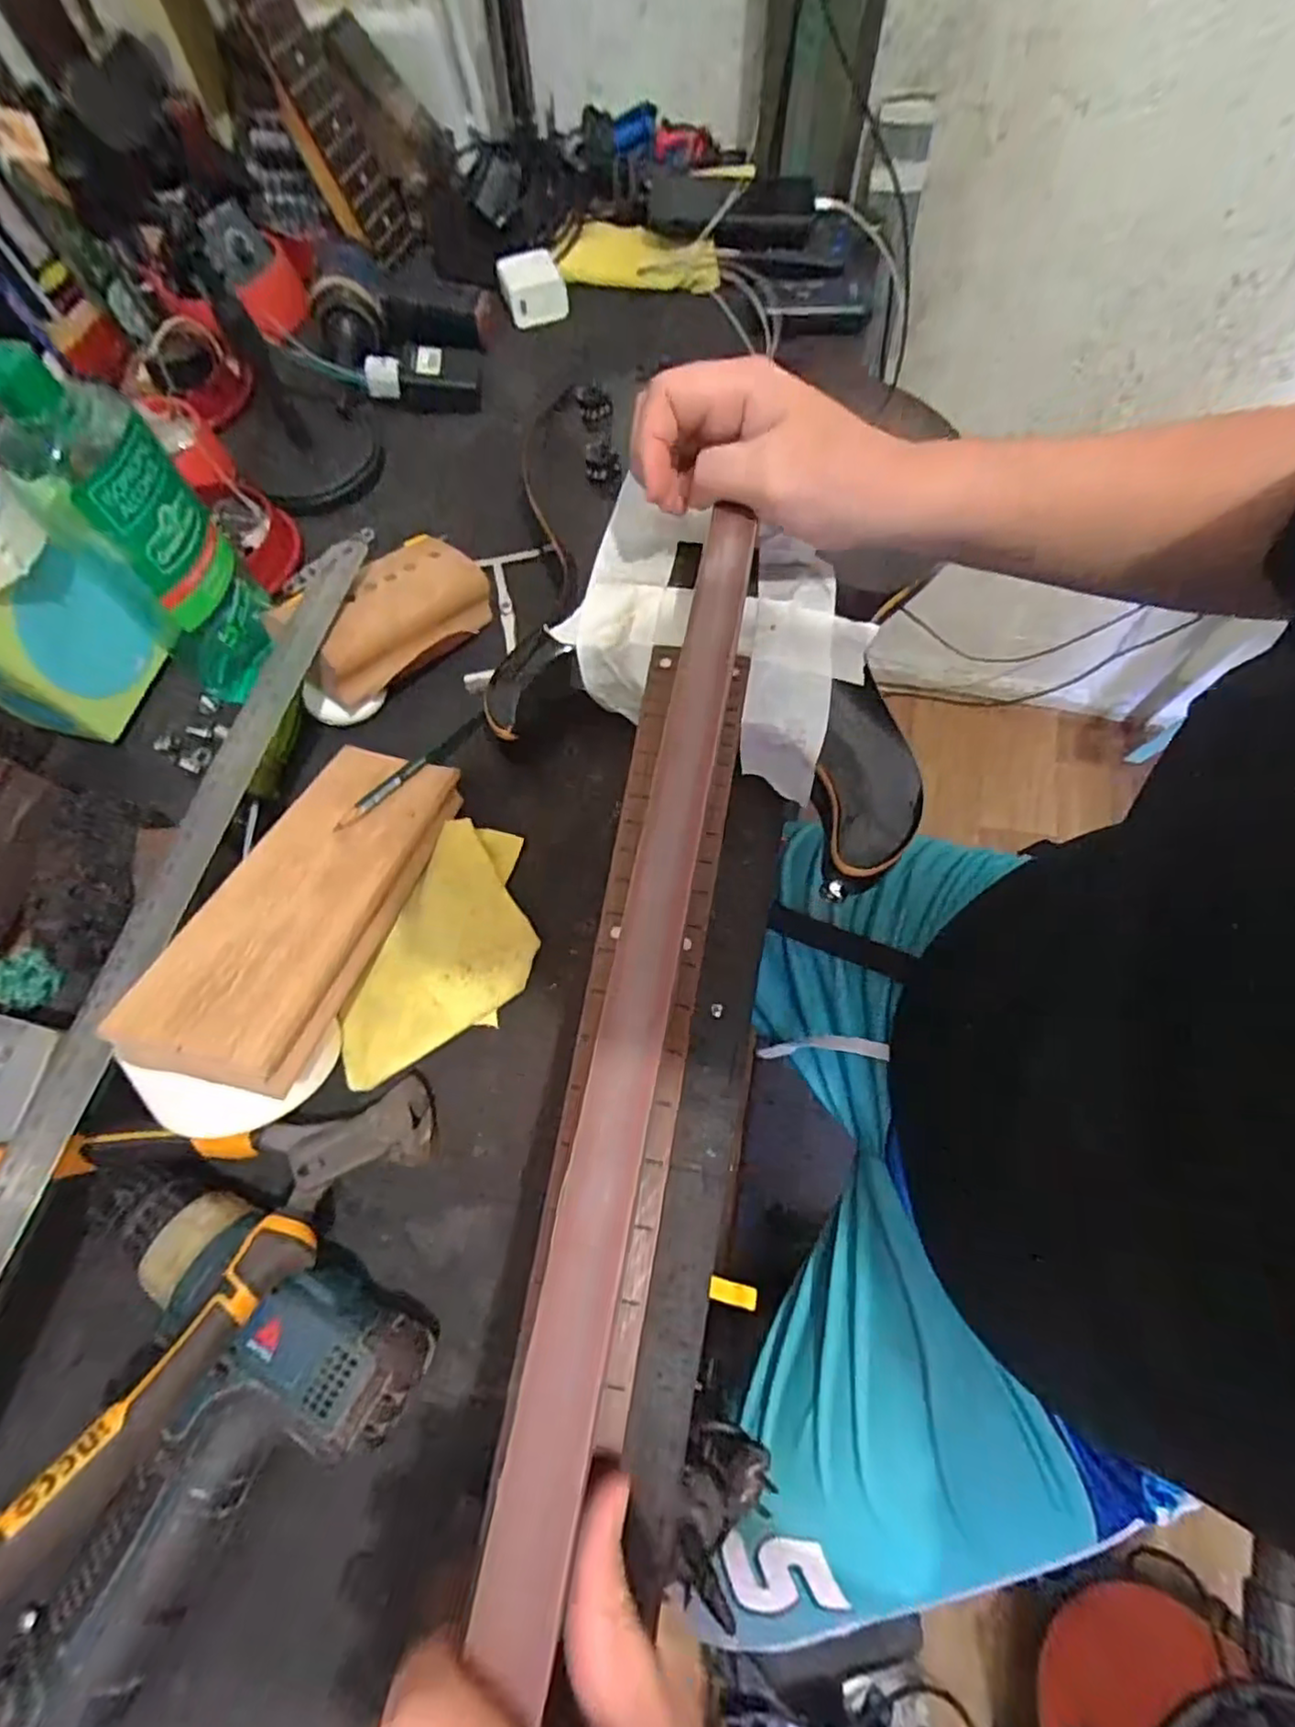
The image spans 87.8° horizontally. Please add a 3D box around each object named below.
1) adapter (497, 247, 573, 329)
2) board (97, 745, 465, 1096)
[{"bbox_3d":[-0.106,-0.531,0.619,0.055,0.033,0.054,-15,68,-4],"label":"adapter"},{"bbox_3d":[-0.167,0.015,0.348,0.074,0.037,0.202,9,45,6],"label":"board"}]

